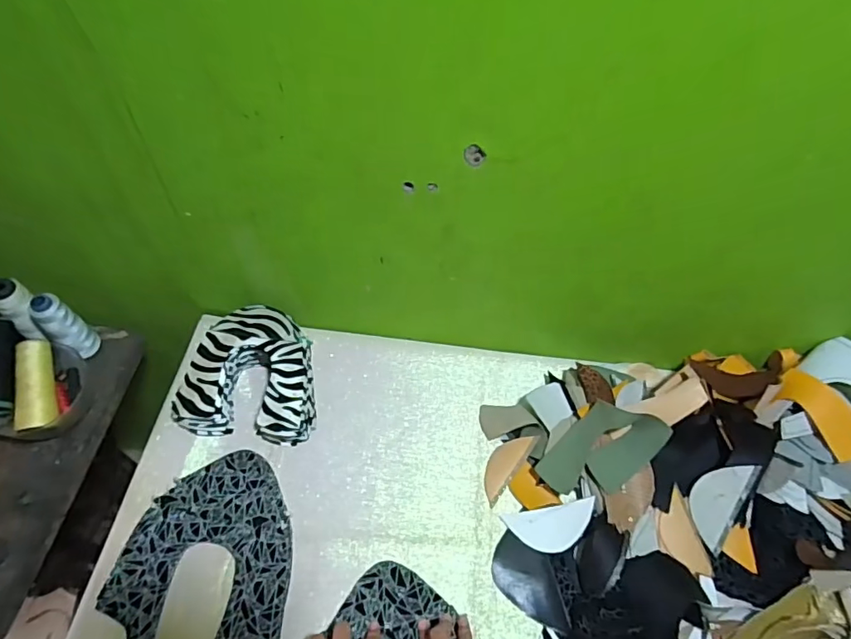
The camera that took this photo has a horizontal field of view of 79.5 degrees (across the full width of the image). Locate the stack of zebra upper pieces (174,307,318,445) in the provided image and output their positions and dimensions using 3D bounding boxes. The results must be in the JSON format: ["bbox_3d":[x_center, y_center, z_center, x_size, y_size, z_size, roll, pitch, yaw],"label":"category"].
[{"bbox_3d":[-0.226,0.070,0.680,0.162,0.083,0.160,4,56,-1],"label":"stack of zebra upper pieces"}]

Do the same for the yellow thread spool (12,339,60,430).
[{"bbox_3d":[-0.483,0.080,0.637,0.035,0.037,0.110,-8,80,-8],"label":"yellow thread spool"}]

